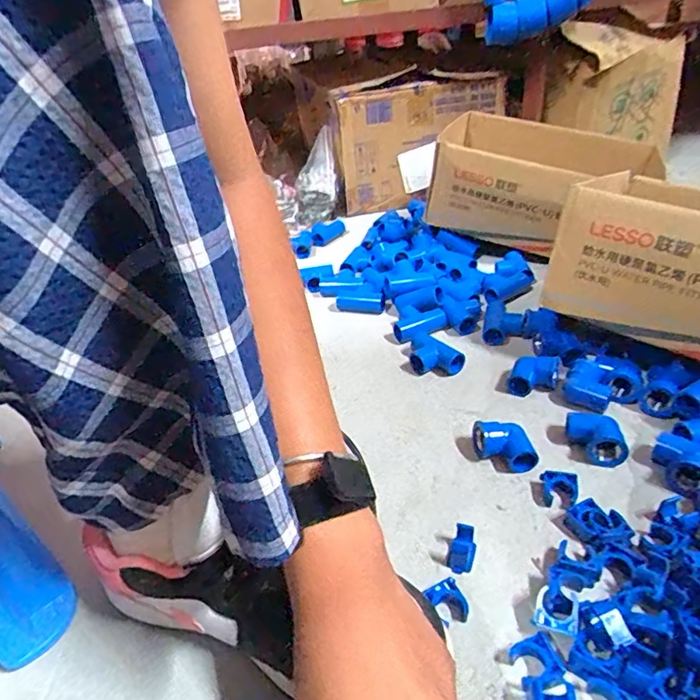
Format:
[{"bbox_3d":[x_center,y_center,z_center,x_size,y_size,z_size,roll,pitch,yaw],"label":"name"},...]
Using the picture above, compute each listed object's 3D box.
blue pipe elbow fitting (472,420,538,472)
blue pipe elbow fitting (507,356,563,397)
[{"bbox_3d":[0.135,0.086,0.473,0.049,0.032,0.038,-1,35,7],"label":"blue pipe elbow fitting"},{"bbox_3d":[0.188,0.024,0.548,0.041,0.030,0.043,15,40,27],"label":"blue pipe elbow fitting"}]

